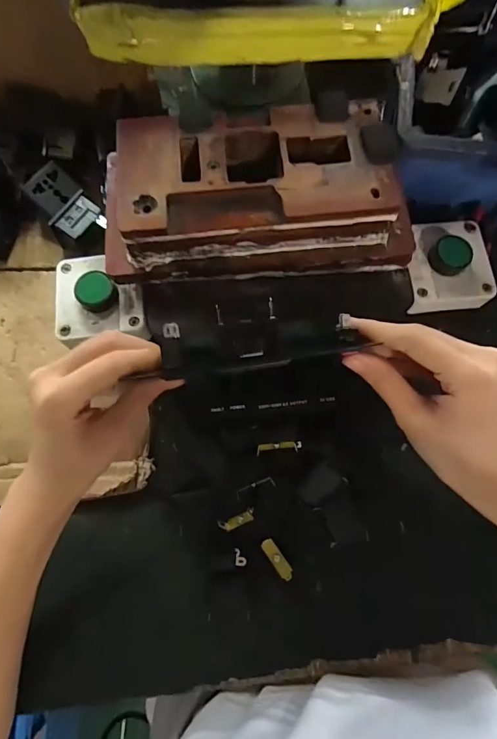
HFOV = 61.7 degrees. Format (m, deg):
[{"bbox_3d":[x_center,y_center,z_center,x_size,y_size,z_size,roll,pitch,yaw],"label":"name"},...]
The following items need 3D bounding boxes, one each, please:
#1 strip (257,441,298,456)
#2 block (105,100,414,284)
[{"bbox_3d":[0.022,0.059,0.312,0.031,0.006,0.008,-5,77,-2],"label":"strip"},{"bbox_3d":[0.007,-0.121,0.288,0.211,0.051,0.100,-3,75,-1],"label":"block"}]

